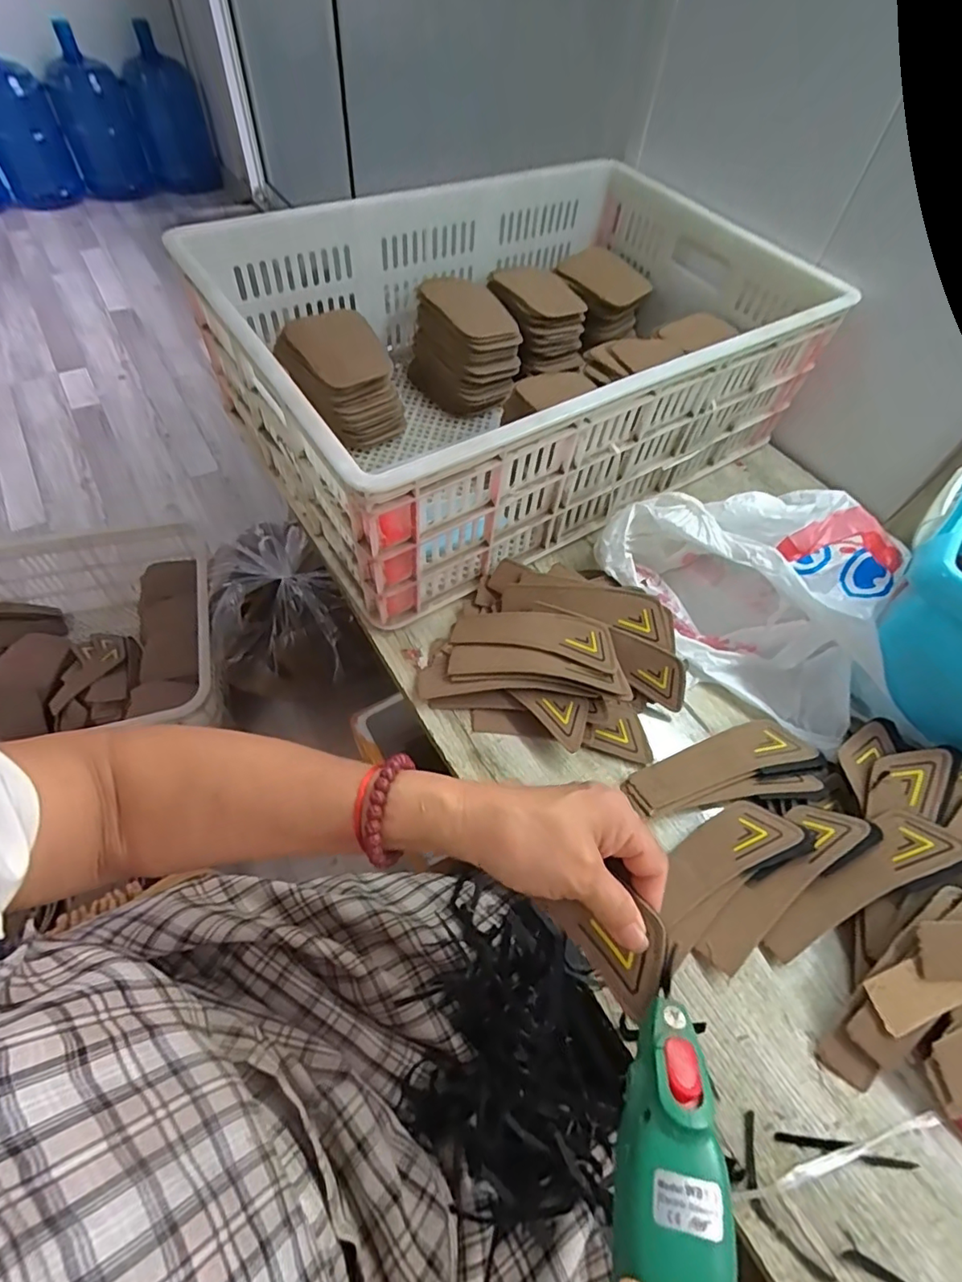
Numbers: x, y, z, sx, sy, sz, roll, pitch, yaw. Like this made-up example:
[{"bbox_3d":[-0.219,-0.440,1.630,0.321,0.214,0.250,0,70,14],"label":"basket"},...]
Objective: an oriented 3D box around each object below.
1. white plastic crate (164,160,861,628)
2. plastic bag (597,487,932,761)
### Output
[{"bbox_3d":[0.049,-0.346,0.646,0.629,0.186,0.462,-27,63,-20],"label":"white plastic crate"},{"bbox_3d":[0.279,-0.047,0.533,0.201,0.115,0.300,-36,66,-25],"label":"plastic bag"}]

